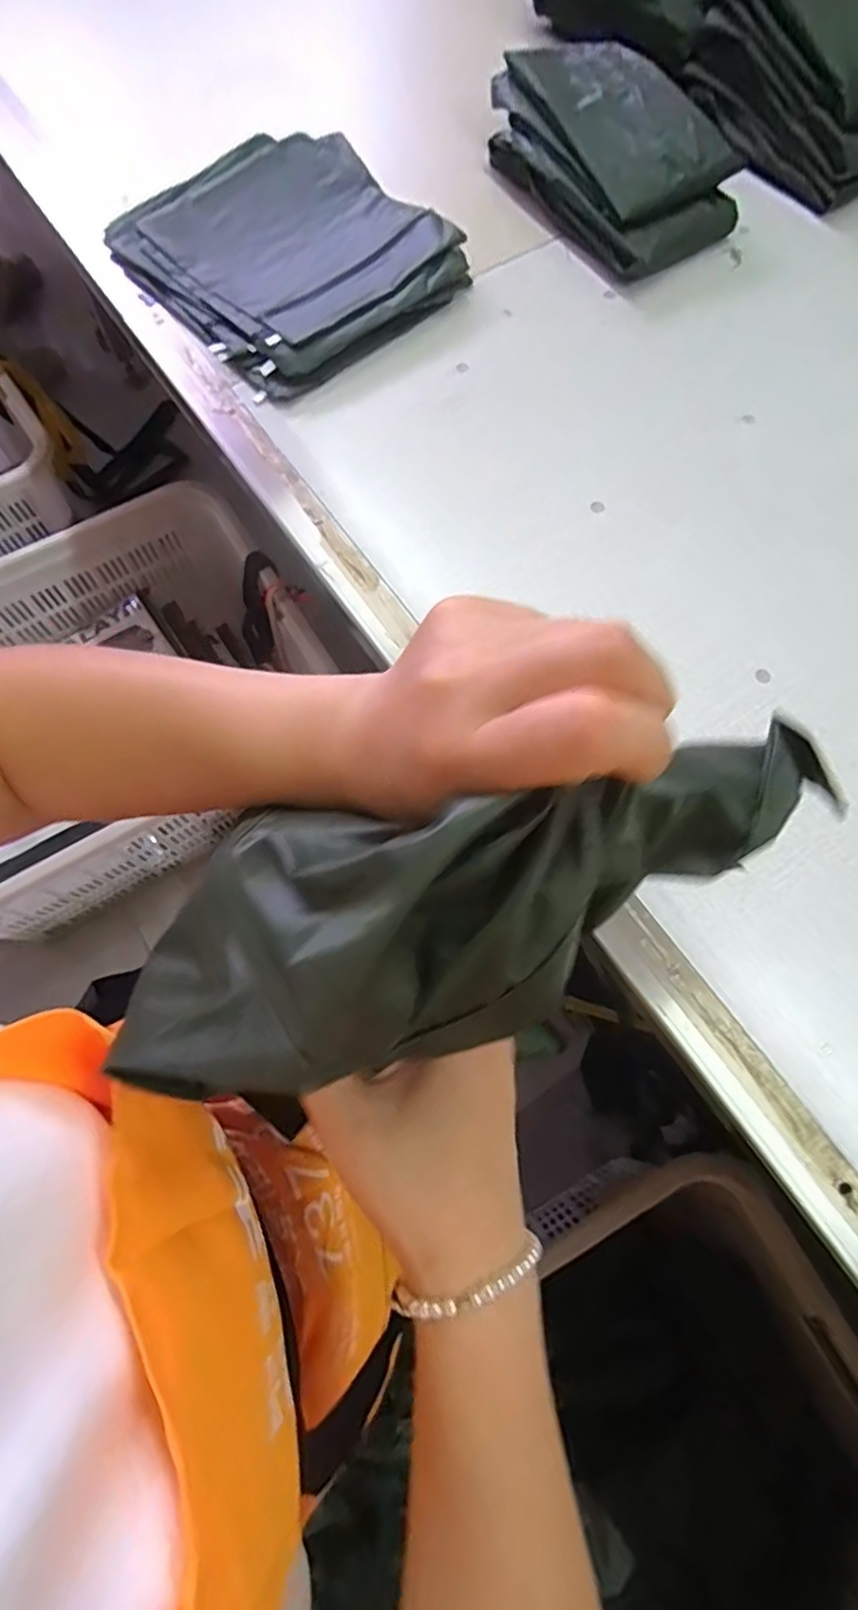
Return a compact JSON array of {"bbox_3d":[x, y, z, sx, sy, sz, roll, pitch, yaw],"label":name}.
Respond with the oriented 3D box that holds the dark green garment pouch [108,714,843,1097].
[{"bbox_3d":[0.016,0.025,0.181,0.220,0.052,0.069,-19,73,-5],"label":"dark green garment pouch"}]

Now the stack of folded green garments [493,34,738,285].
[{"bbox_3d":[0.233,-0.821,0.817,0.214,0.064,0.328,-28,74,-8],"label":"stack of folded green garments"}]

